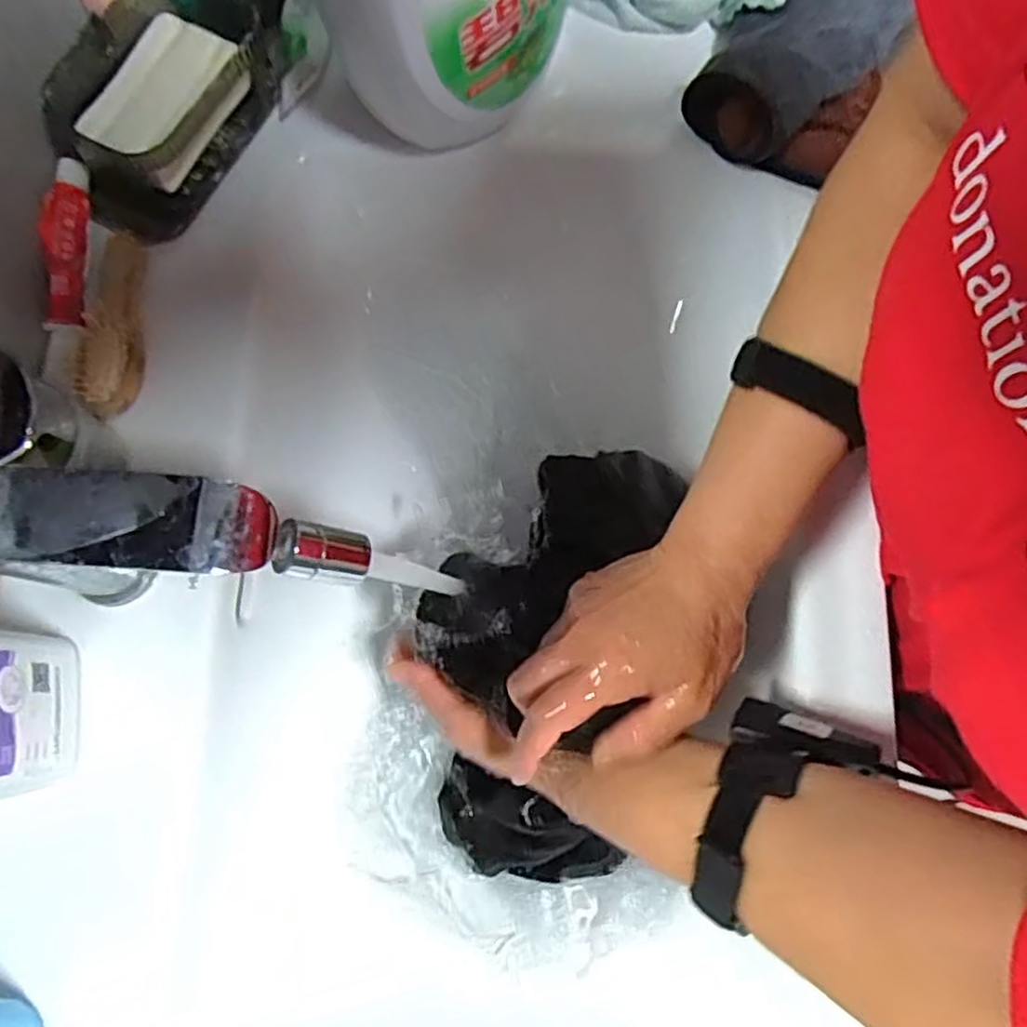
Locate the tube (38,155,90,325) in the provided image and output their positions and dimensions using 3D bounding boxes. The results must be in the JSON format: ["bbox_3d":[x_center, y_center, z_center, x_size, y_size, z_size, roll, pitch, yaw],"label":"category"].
[{"bbox_3d":[-0.284,-0.171,0.454,0.023,0.016,0.105,2,89,1],"label":"tube"}]

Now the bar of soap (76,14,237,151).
[{"bbox_3d":[-0.226,-0.267,0.453,0.053,0.023,0.104,28,78,7],"label":"bar of soap"}]

